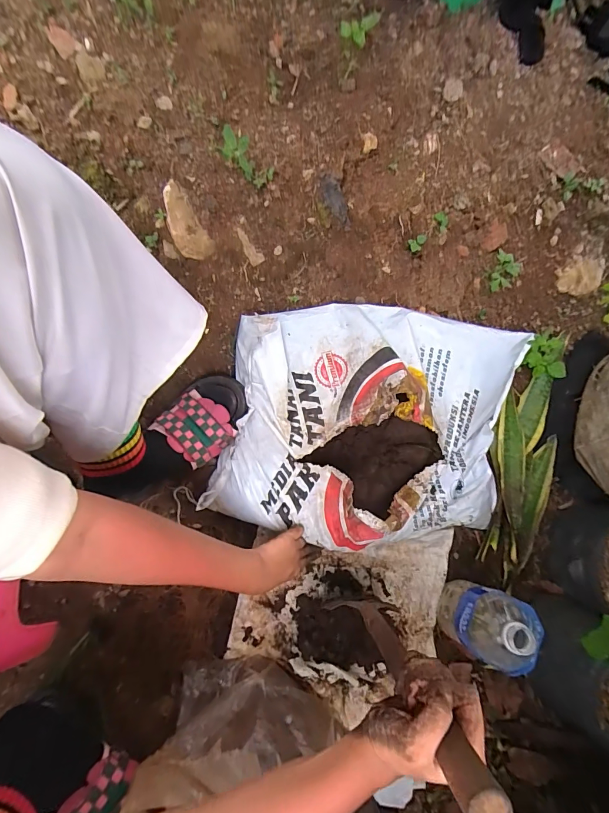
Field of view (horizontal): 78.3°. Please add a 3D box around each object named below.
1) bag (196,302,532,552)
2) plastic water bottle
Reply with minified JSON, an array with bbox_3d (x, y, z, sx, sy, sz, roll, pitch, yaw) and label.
[{"bbox_3d":[0.099,0.022,0.583,0.439,0.156,0.349,10,67,2],"label":"bag"},{"bbox_3d":[0.238,0.285,0.491,0.083,0.173,0.084,32,70,11],"label":"plastic water bottle"}]

